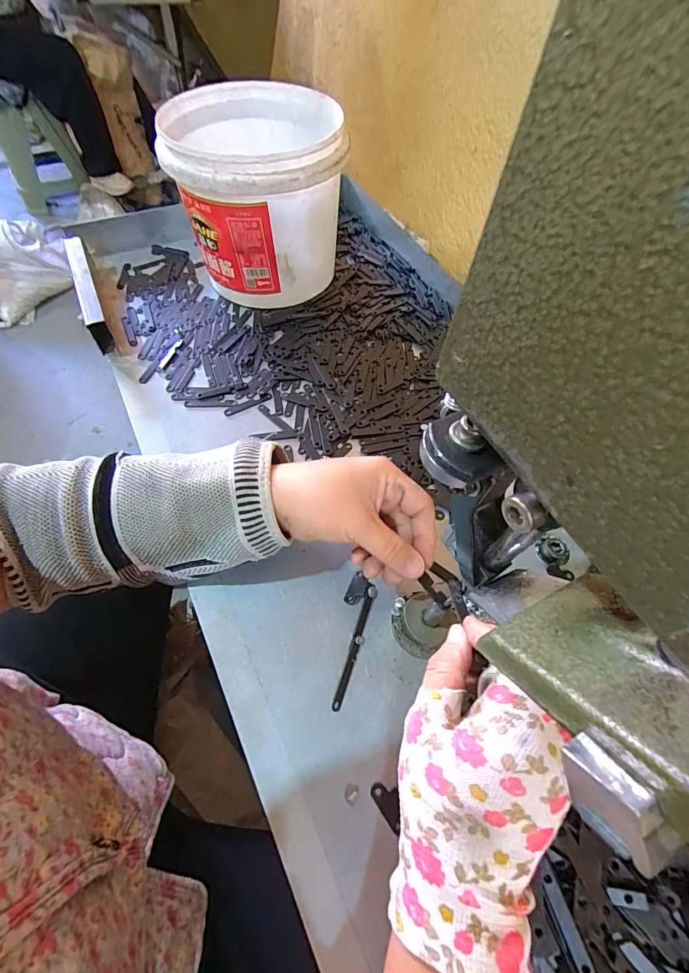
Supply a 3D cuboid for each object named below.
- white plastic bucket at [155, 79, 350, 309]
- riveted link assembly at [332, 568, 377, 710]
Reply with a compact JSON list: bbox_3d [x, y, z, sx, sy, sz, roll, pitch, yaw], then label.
[{"bbox_3d":[-0.093,-0.326,0.461,0.167,0.154,0.185,-3,60,-4],"label":"white plastic bucket"},{"bbox_3d":[0.003,0.112,0.297,0.022,0.007,0.093,16,61,7],"label":"riveted link assembly"}]

